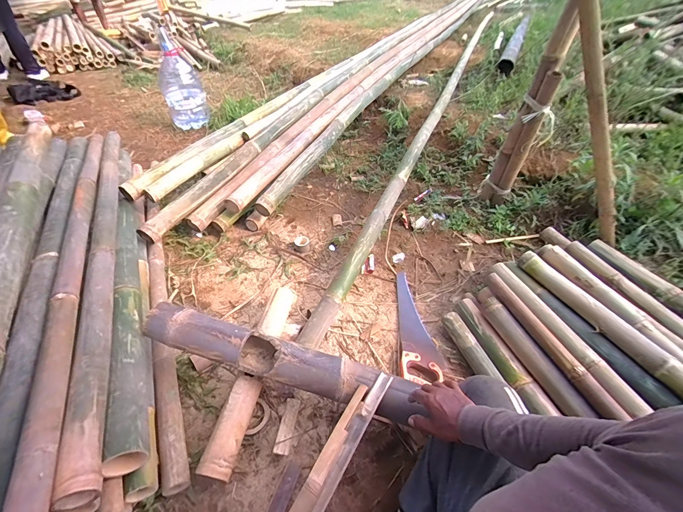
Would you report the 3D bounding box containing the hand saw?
[{"bbox_3d":[0.244,0.202,0.977,0.122,0.038,0.432,3,43,3],"label":"hand saw"}]

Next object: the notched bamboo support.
[{"bbox_3d":[-0.152,0.258,0.750,0.655,0.085,0.096,17,45,5],"label":"notched bamboo support"}]

